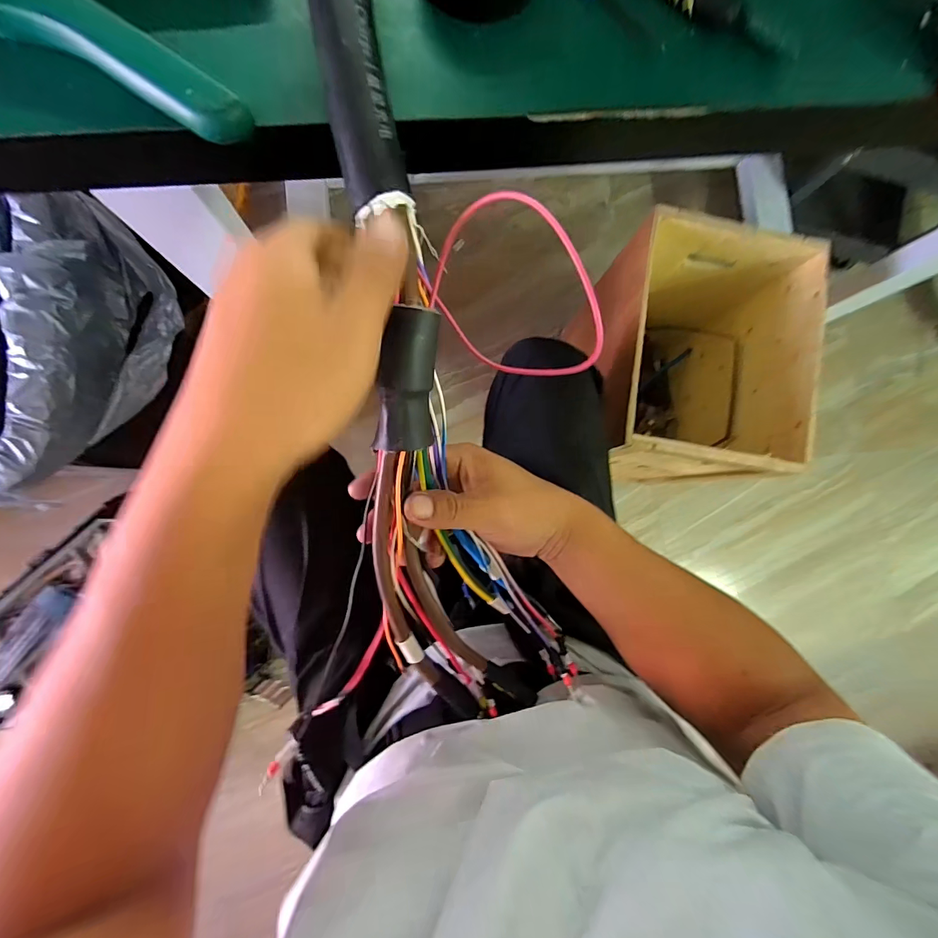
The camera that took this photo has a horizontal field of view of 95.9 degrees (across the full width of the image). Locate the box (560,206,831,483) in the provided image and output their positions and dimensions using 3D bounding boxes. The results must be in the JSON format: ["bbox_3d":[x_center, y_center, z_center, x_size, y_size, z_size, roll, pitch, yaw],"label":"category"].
[{"bbox_3d":[0.358,-0.180,0.817,0.284,0.420,0.369,5,86,-4],"label":"box"}]

